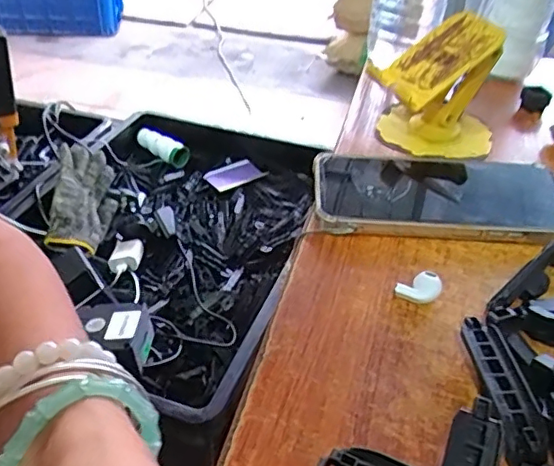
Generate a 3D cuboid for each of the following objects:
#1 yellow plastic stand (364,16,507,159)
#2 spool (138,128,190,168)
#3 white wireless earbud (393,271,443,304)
[{"bbox_3d":[0.122,-0.111,0.451,0.098,0.091,0.077,13,39,12],"label":"yellow plastic stand"},{"bbox_3d":[-0.211,-0.157,1.064,0.122,0.033,0.034,30,45,30],"label":"spool"},{"bbox_3d":[0.077,0.030,0.316,0.023,0.018,0.010,16,40,16],"label":"white wireless earbud"}]

